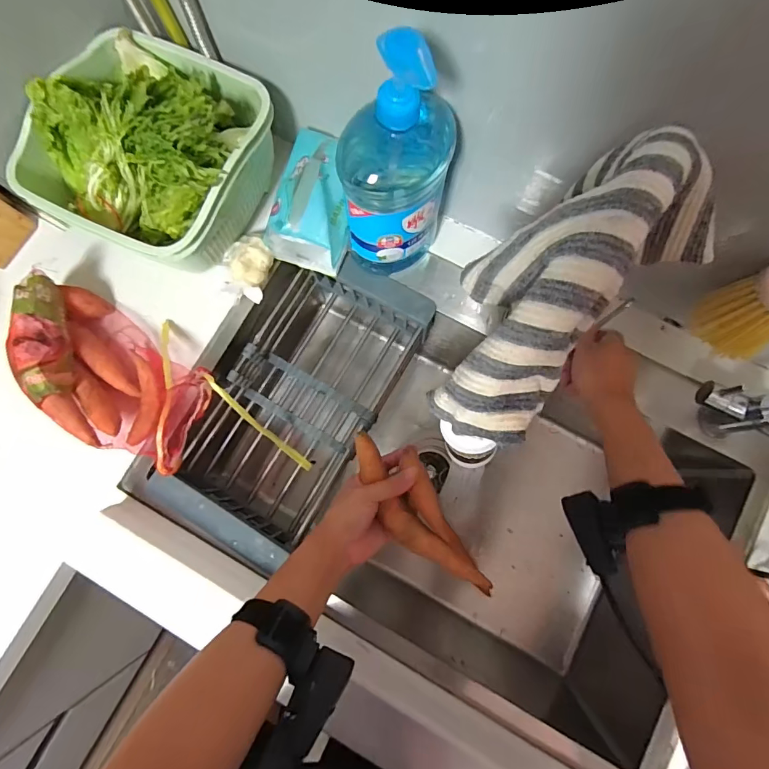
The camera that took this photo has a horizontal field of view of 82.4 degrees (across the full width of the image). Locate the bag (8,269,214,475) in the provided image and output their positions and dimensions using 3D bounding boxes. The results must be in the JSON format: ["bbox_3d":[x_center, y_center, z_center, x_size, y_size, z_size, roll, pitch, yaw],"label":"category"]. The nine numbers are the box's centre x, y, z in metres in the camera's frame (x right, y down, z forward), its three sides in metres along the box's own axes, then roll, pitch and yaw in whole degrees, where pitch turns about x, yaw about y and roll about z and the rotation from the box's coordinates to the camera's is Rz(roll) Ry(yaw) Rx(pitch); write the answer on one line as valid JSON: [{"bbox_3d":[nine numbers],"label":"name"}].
[{"bbox_3d":[-0.320,-0.009,0.509,0.246,0.080,0.130,33,82,6],"label":"bag"}]

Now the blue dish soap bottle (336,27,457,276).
[{"bbox_3d":[0.010,-0.204,0.440,0.102,0.268,0.088,7,80,2],"label":"blue dish soap bottle"}]

